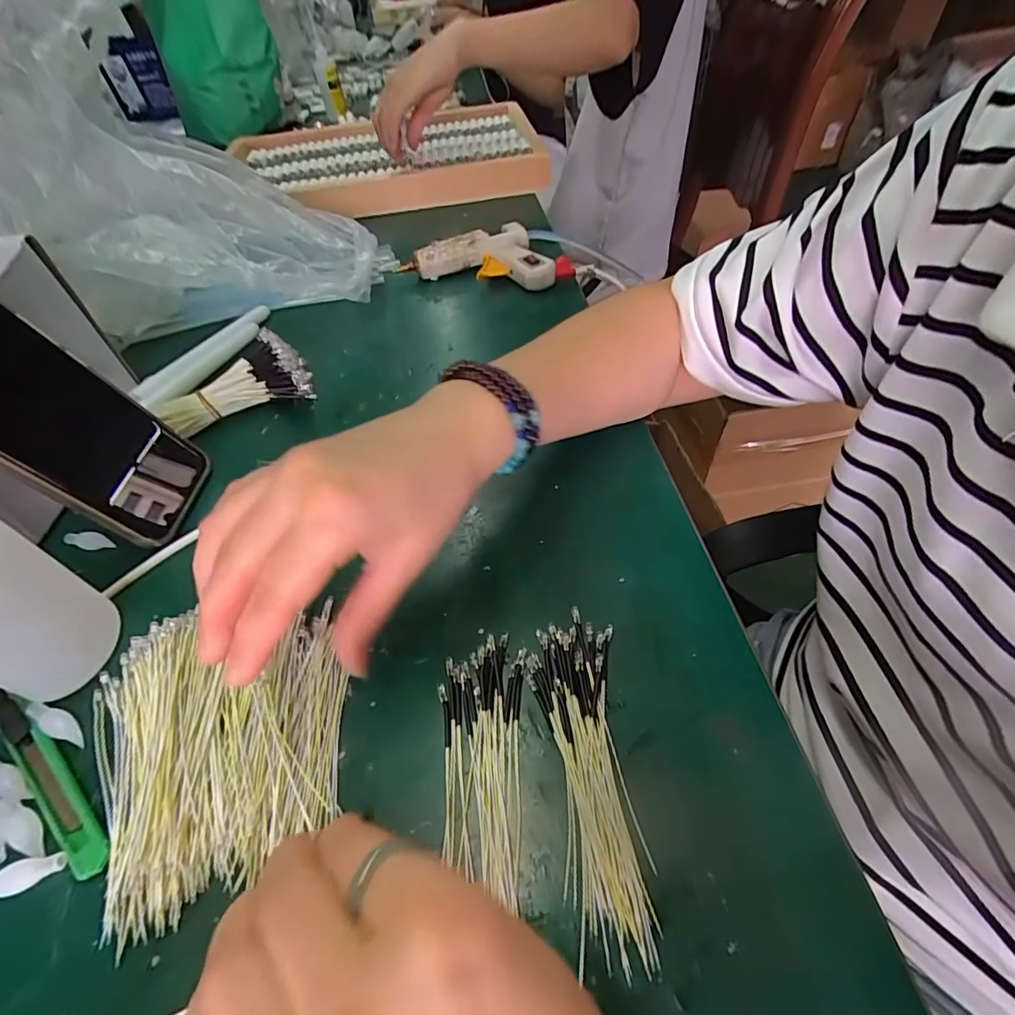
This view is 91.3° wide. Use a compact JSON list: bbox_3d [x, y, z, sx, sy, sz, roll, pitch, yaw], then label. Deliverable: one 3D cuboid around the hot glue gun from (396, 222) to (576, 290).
[{"bbox_3d":[-0.014,-0.256,0.508,0.174,0.037,0.090,16,52,17],"label":"hot glue gun"}]

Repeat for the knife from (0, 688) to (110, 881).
[{"bbox_3d":[-0.206,0.115,0.219,0.115,0.006,0.013,29,57,26],"label":"knife"}]

